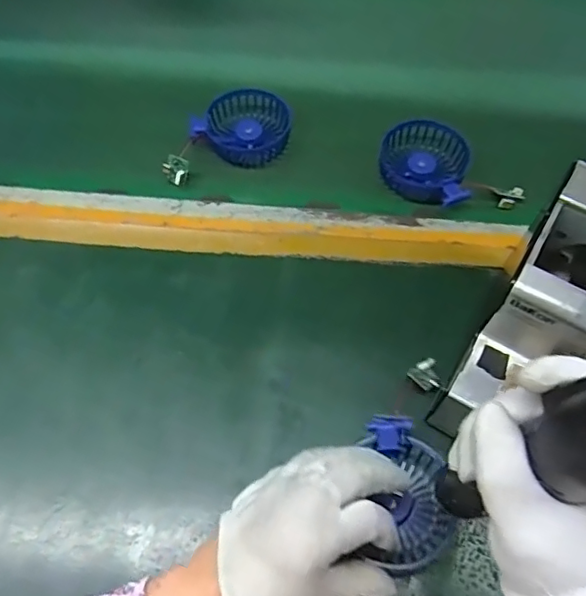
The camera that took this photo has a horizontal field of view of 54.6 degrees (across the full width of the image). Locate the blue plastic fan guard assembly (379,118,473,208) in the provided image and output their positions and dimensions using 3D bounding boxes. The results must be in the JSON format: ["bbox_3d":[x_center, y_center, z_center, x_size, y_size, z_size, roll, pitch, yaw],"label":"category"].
[{"bbox_3d":[0.139,-0.136,0.573,0.100,0.025,0.080,36,68,16],"label":"blue plastic fan guard assembly"}]

